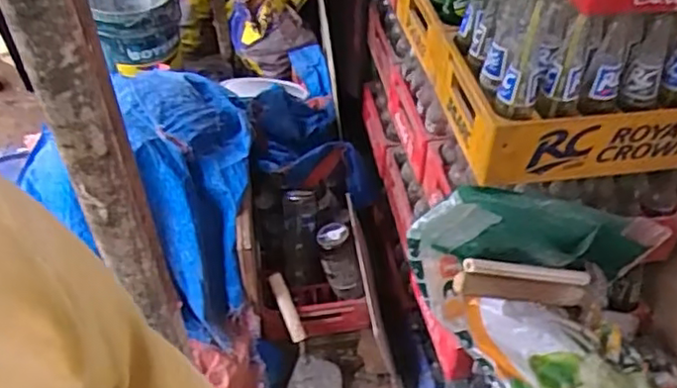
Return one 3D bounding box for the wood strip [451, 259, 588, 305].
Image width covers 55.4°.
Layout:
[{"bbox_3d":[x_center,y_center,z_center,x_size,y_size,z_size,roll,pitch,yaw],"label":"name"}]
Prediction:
[{"bbox_3d":[0.313,0.150,1.089,0.261,0.020,0.061,9,83,-24],"label":"wood strip"}]

